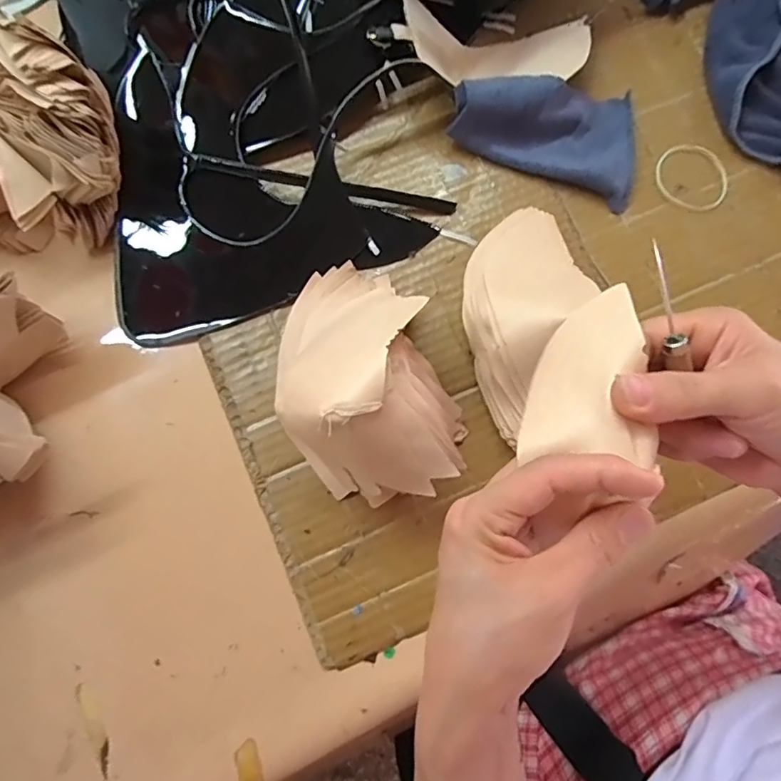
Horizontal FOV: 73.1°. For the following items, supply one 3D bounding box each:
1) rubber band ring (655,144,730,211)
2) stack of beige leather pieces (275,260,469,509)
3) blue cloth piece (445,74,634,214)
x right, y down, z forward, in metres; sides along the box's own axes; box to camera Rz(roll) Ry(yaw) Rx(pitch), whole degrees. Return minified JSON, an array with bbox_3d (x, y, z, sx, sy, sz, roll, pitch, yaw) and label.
[{"bbox_3d":[0.234,-0.166,0.406,0.057,0.004,0.053,0,79,0],"label":"rubber band ring"},{"bbox_3d":[-0.018,-0.015,0.330,0.107,0.096,0.163,-15,79,-3],"label":"stack of beige leather pieces"},{"bbox_3d":[0.117,-0.194,0.397,0.142,0.034,0.087,10,79,-11],"label":"blue cloth piece"}]

